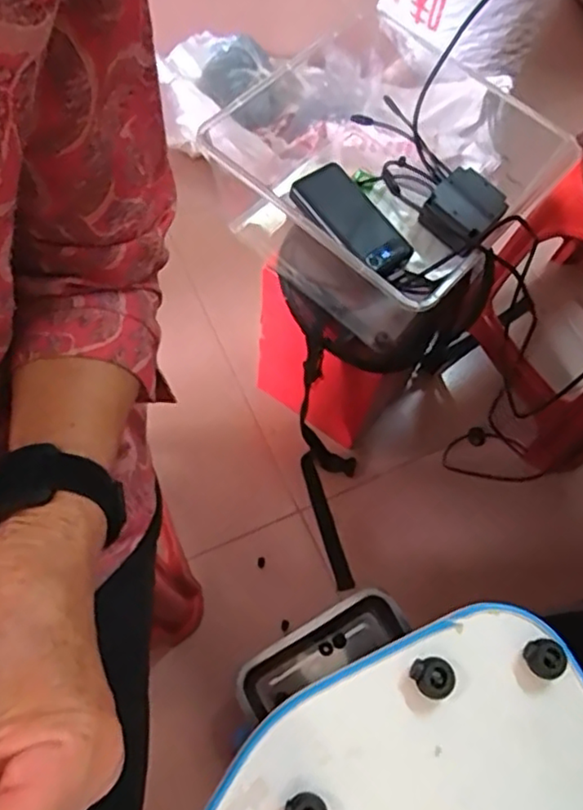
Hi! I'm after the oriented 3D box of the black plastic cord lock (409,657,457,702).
[{"bbox_3d":[0.066,0.128,0.297,0.017,0.013,0.020,-32,73,-16],"label":"black plastic cord lock"}]

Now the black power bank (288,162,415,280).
[{"bbox_3d":[0.074,-0.220,0.757,0.155,0.018,0.073,43,68,-1],"label":"black power bank"}]

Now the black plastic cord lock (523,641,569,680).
[{"bbox_3d":[0.122,0.122,0.303,0.018,0.012,0.017,2,67,-4],"label":"black plastic cord lock"}]

